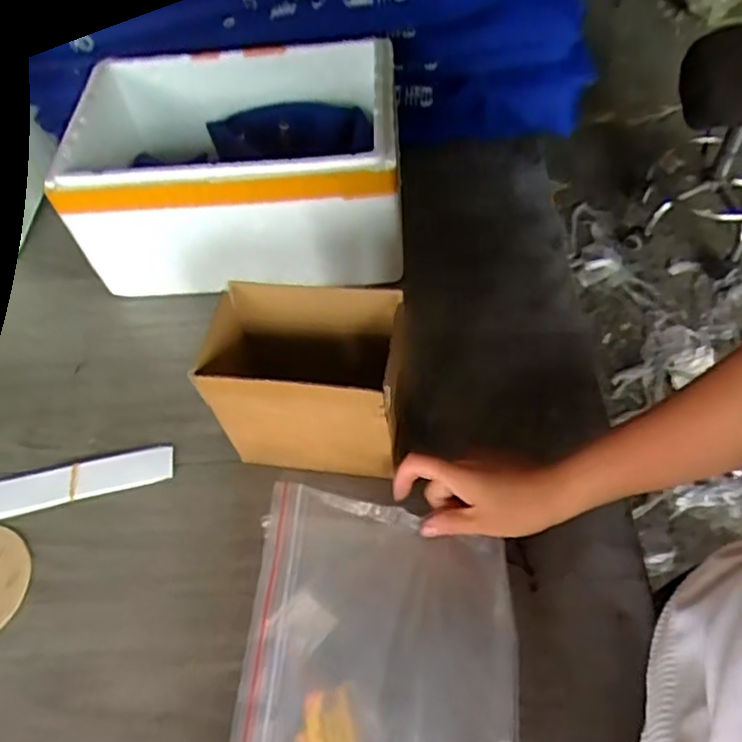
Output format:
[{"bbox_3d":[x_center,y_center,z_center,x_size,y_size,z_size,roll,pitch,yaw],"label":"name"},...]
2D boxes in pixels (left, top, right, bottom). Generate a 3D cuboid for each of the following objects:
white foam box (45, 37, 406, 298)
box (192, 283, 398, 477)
[{"bbox_3d":[-0.149,-0.231,0.711,0.345,0.147,0.258,-4,55,2],"label":"white foam box"},{"bbox_3d":[-0.051,0.012,0.563,0.155,0.142,0.100,4,56,8],"label":"box"}]

